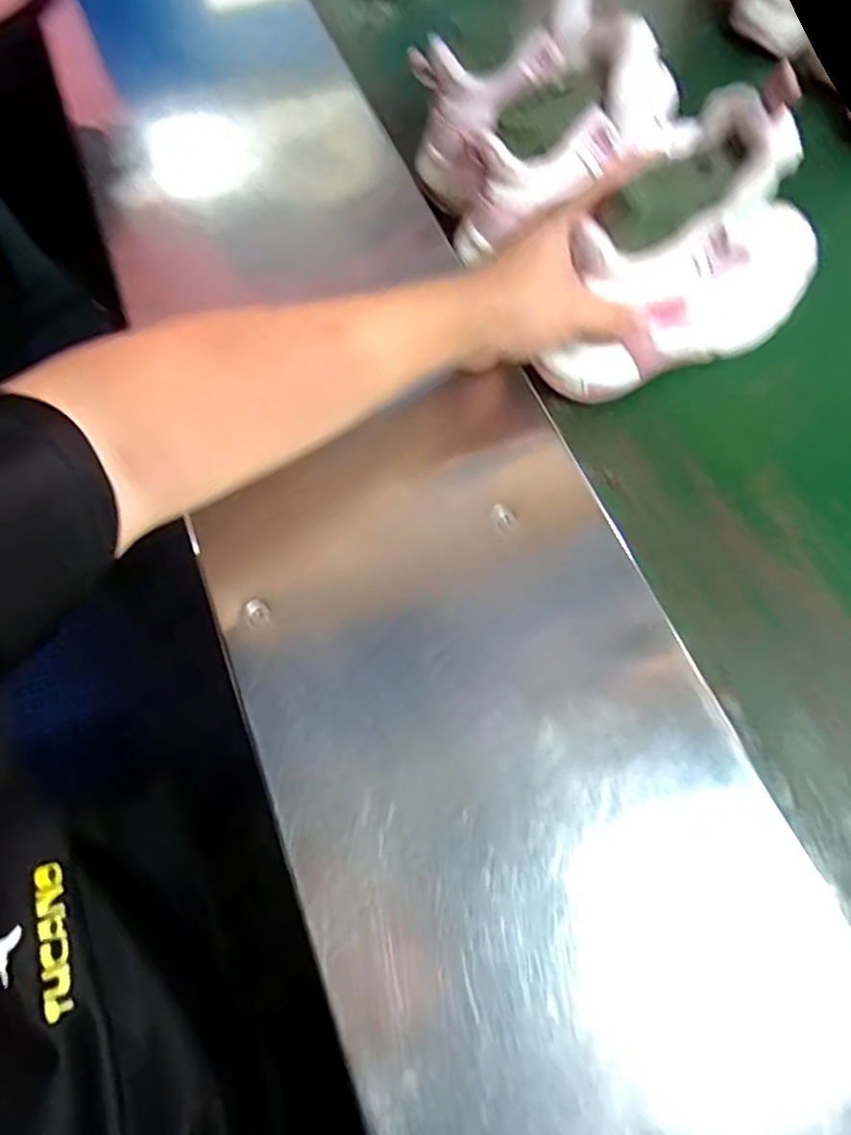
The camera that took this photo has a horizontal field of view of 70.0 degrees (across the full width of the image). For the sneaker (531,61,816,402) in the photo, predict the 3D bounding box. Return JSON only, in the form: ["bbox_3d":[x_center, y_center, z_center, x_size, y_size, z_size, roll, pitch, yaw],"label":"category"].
[{"bbox_3d":[0.176,-0.201,0.378,0.215,0.152,0.067,-21,69,-9],"label":"sneaker"}]

